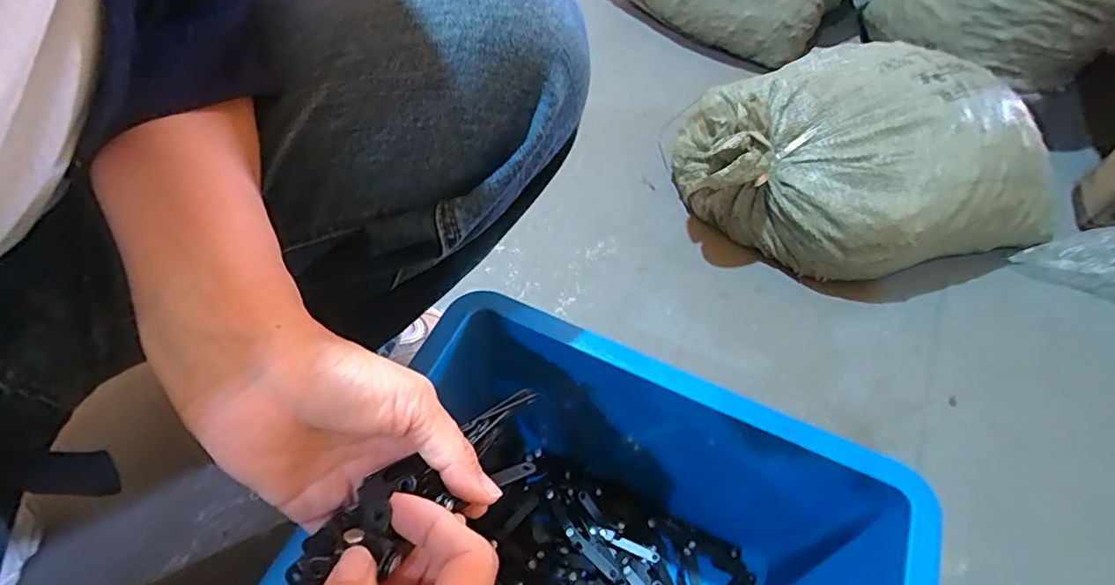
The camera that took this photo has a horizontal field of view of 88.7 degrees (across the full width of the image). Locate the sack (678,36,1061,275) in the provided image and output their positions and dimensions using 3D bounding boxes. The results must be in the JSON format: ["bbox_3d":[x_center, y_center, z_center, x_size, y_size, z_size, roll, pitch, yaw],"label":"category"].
[{"bbox_3d":[0.346,-0.158,0.670,0.399,0.145,0.271,-10,57,-11],"label":"sack"}]

